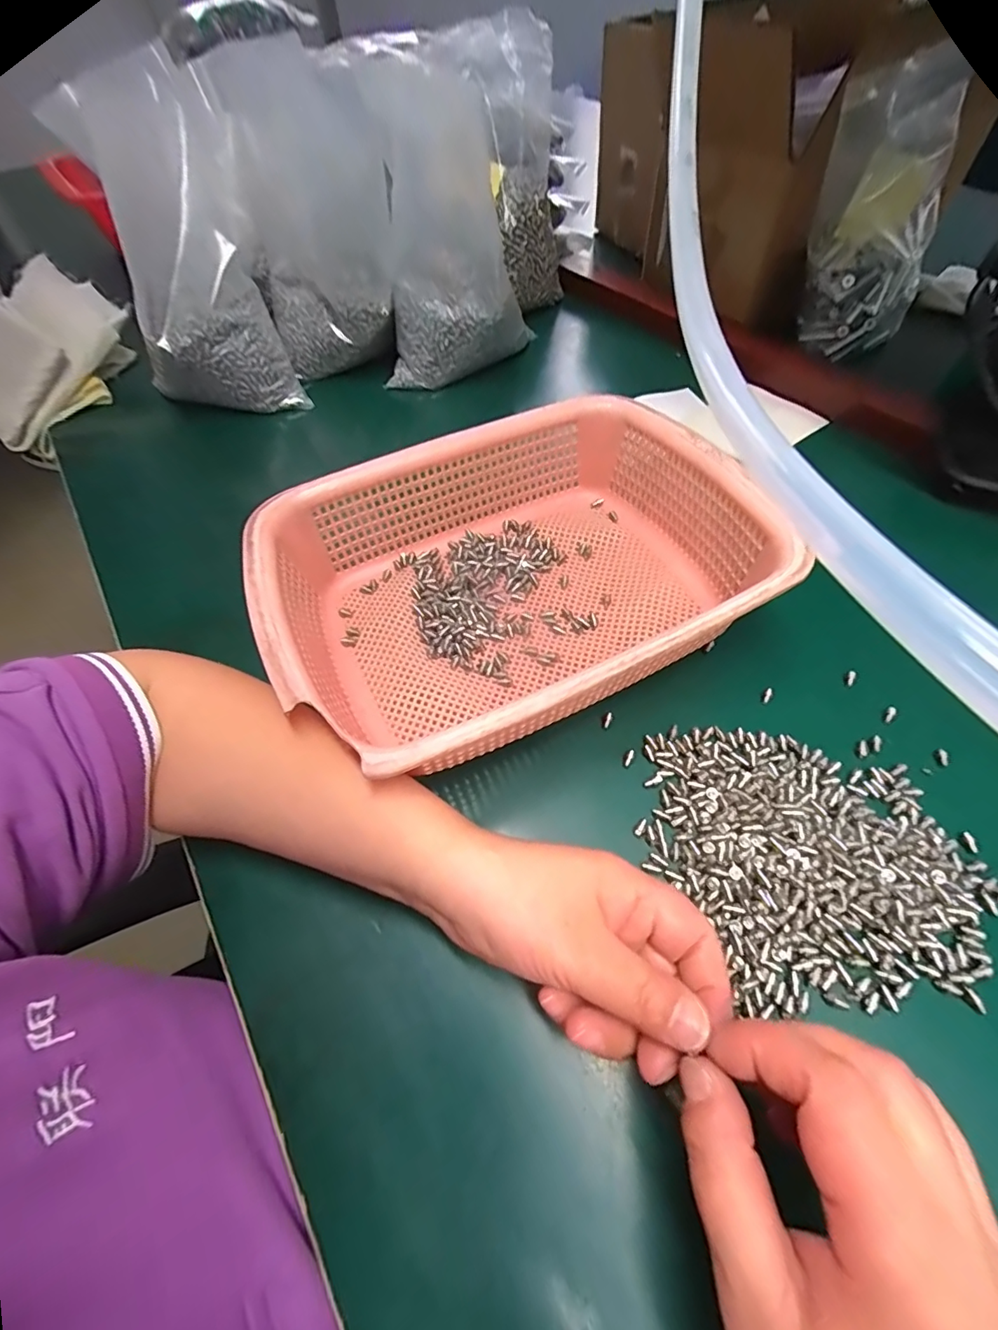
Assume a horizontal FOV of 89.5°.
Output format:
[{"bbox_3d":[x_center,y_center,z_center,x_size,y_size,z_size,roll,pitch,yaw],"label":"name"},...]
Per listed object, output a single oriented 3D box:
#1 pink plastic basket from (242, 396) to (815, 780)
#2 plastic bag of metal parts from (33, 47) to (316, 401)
[{"bbox_3d":[0.006,-0.055,0.321,0.281,0.080,0.214,-23,60,-11],"label":"pink plastic basket"},{"bbox_3d":[-0.280,-0.354,0.454,0.149,0.208,0.120,-28,61,-14],"label":"plastic bag of metal parts"}]

